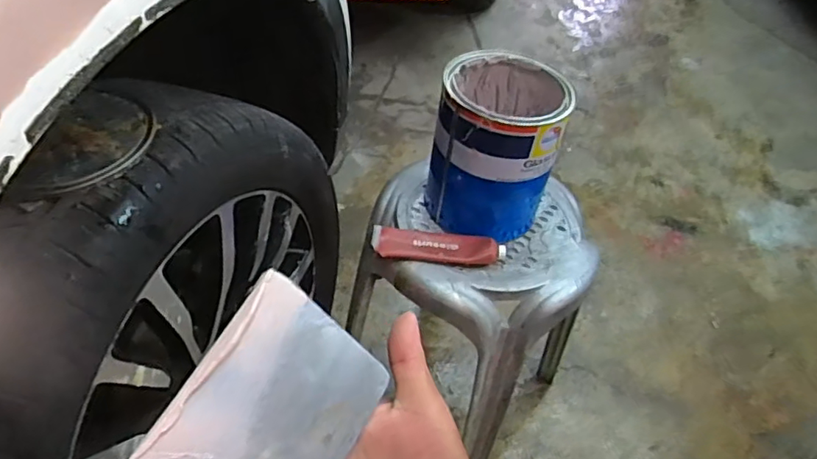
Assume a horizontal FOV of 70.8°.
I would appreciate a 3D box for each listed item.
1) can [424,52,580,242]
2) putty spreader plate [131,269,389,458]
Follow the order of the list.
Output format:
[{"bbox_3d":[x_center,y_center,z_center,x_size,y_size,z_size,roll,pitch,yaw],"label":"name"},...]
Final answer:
[{"bbox_3d":[0.116,-0.104,0.781,0.160,0.217,0.162,3,41,-3],"label":"can"},{"bbox_3d":[-0.078,0.105,0.324,0.096,0.005,0.137,33,66,-2],"label":"putty spreader plate"}]

